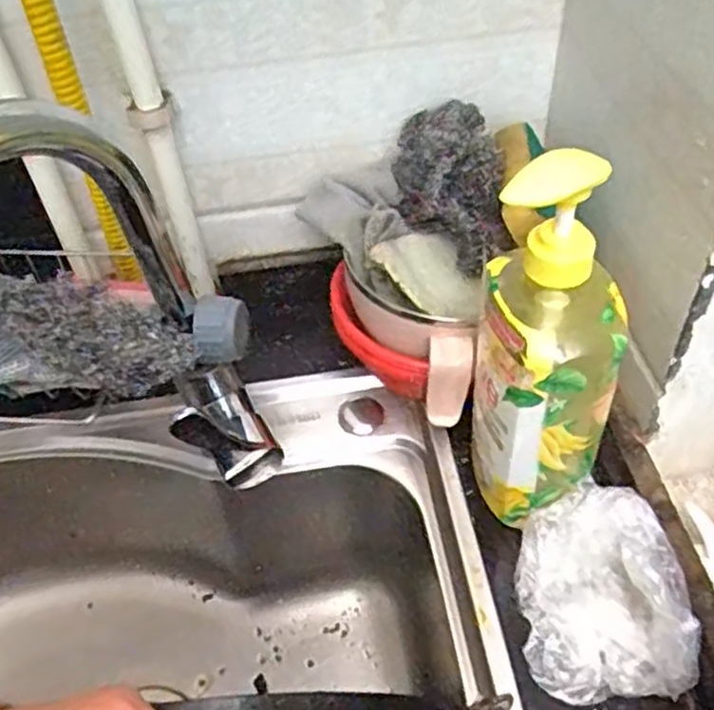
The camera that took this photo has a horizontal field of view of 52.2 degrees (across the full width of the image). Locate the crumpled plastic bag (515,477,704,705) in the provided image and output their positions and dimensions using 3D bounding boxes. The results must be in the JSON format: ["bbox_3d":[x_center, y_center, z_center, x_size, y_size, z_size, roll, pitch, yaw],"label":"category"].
[{"bbox_3d":[0.145,0.147,0.450,0.089,0.065,0.126,-8,48,-2],"label":"crumpled plastic bag"}]

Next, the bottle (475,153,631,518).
[{"bbox_3d":[0.110,-0.001,0.434,0.079,0.249,0.085,3,49,8],"label":"bottle"}]

